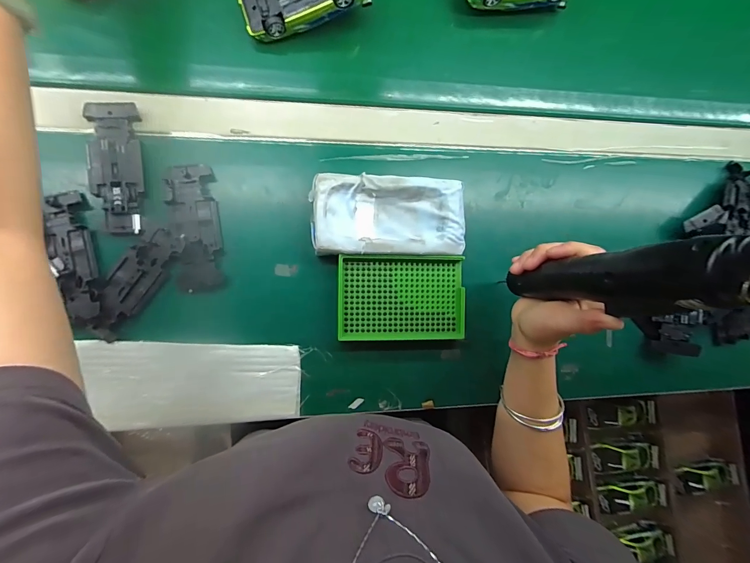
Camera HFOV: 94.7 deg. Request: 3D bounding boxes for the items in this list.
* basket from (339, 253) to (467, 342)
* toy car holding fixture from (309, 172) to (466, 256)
[{"bbox_3d":[0.029,0.018,0.379,0.136,0.021,0.091,0,89,-9],"label":"basket"},{"bbox_3d":[0.015,-0.070,0.372,0.159,0.031,0.080,-1,89,-9],"label":"toy car holding fixture"}]

